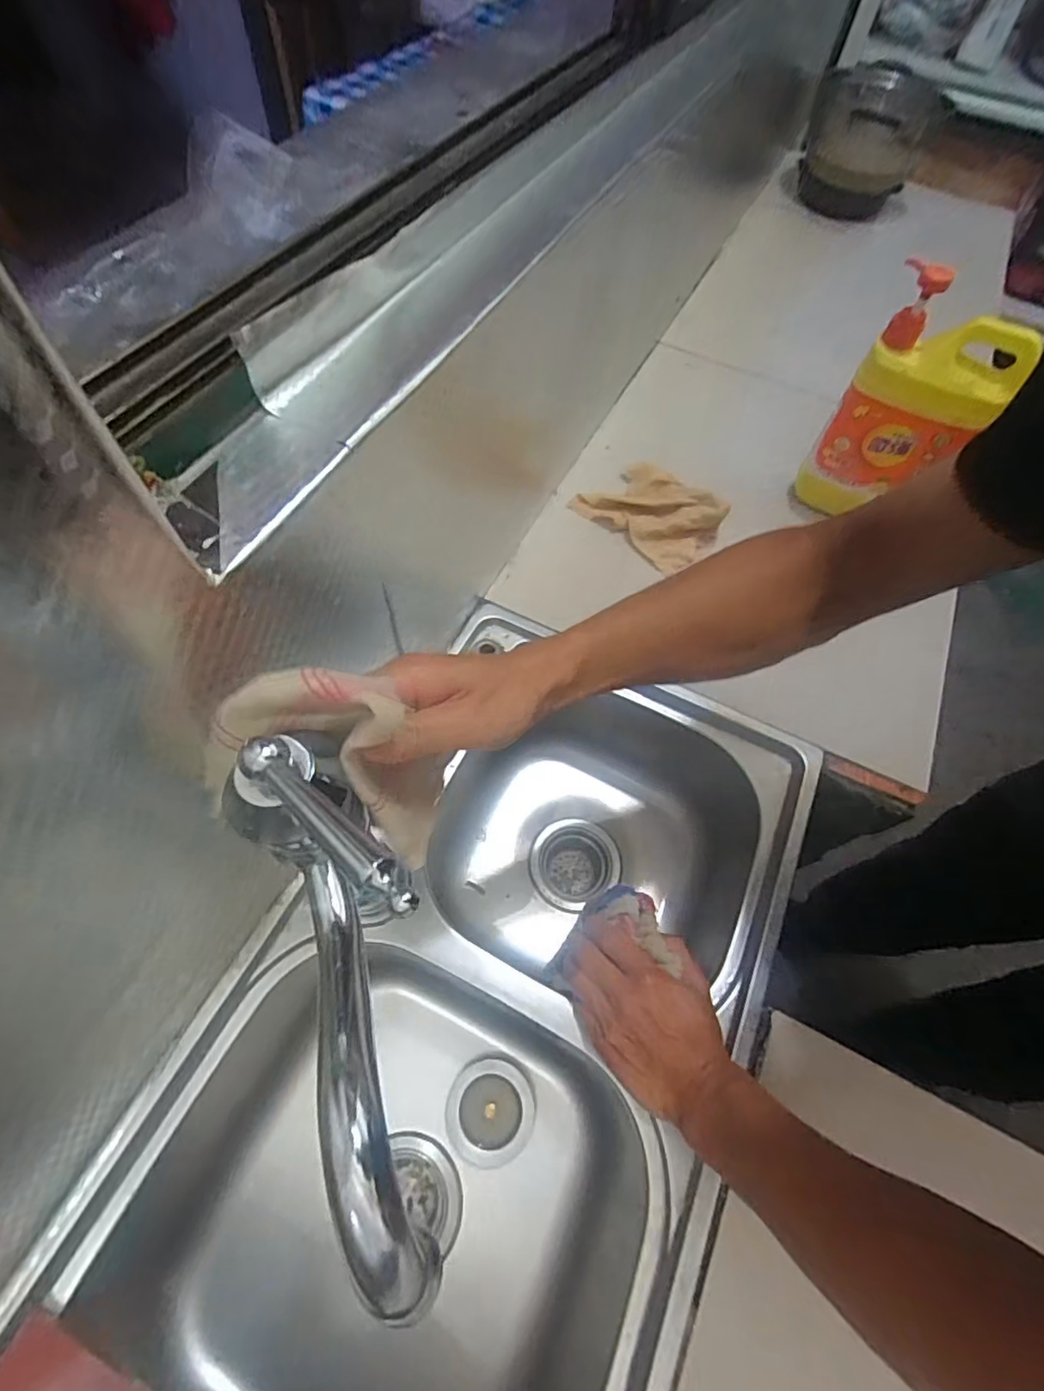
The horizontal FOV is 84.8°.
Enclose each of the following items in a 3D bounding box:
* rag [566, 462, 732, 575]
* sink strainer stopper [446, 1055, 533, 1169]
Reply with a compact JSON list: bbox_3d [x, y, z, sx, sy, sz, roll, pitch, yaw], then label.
[{"bbox_3d":[0.163,-0.238,0.720,0.175,0.054,0.127,34,64,15],"label":"rag"},{"bbox_3d":[-0.032,0.412,0.567,0.088,0.007,0.088,11,67,21],"label":"sink strainer stopper"}]

